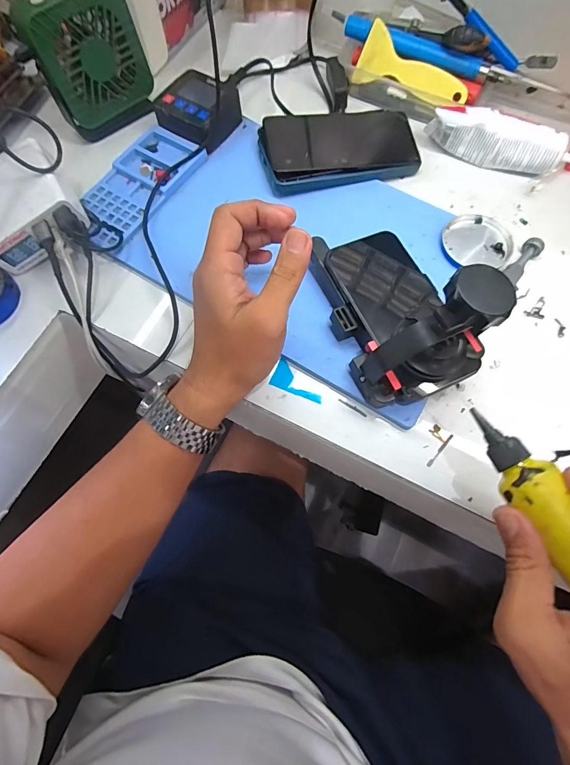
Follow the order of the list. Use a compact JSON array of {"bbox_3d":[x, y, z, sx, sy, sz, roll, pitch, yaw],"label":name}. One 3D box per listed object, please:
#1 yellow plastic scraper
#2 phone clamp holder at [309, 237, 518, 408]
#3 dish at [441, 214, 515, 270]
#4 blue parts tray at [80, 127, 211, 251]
[{"bbox_3d":[0.140,-0.340,0.406,0.122,0.052,0.005,23,32,10],"label":"yellow plastic scraper"},{"bbox_3d":[0.083,-0.068,0.287,0.091,0.123,0.147,-17,71,-6],"label":"phone clamp holder"},{"bbox_3d":[0.182,-0.136,0.359,0.063,0.007,0.058,-1,73,4],"label":"dish"},{"bbox_3d":[-0.148,-0.199,0.381,0.070,0.018,0.152,32,73,11],"label":"blue parts tray"}]

